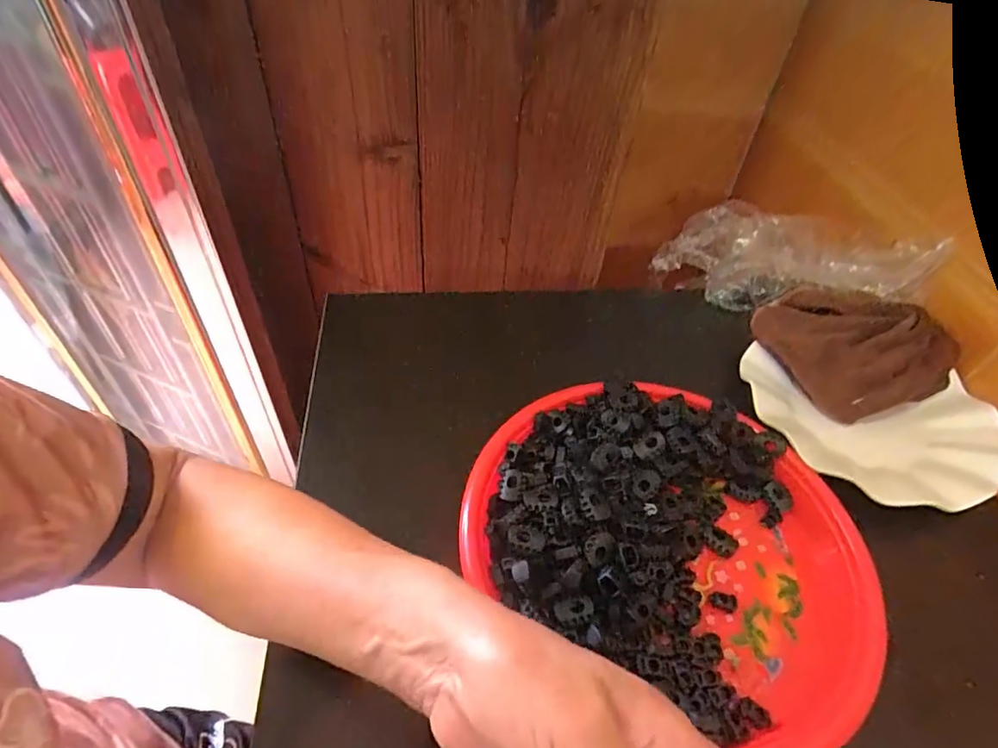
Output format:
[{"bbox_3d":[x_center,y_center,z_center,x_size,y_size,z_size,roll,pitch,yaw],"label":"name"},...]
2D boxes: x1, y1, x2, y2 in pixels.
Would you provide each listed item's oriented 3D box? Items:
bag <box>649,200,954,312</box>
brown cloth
[{"bbox_3d":[0.270,-0.110,0.511,0.233,0.078,0.123,11,44,29],"label":"bag"},{"bbox_3d":[0.286,-0.025,0.440,0.102,0.027,0.123,-35,61,7],"label":"brown cloth"}]

